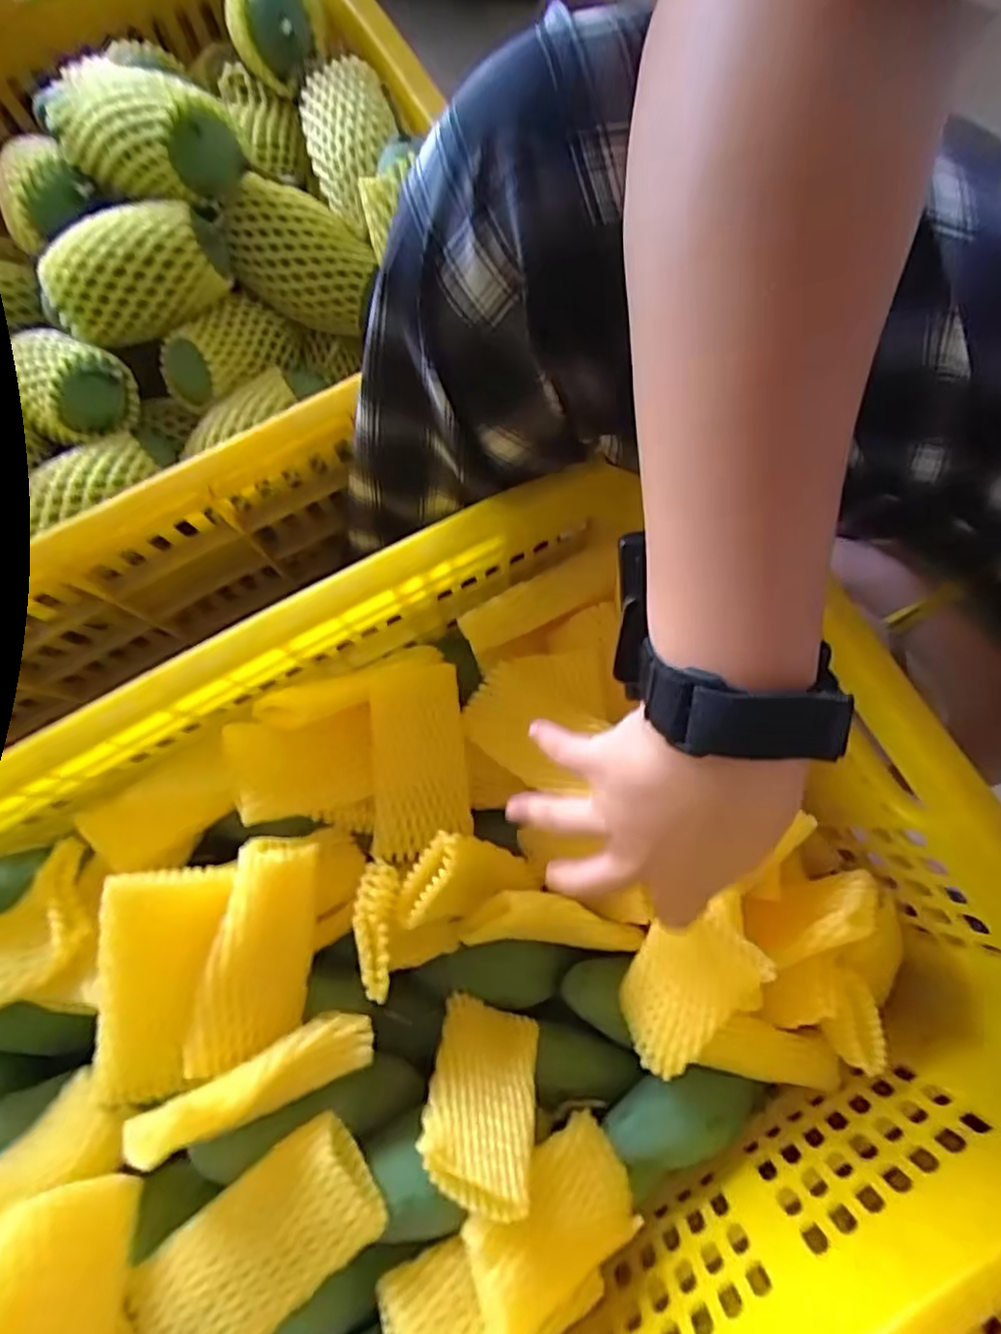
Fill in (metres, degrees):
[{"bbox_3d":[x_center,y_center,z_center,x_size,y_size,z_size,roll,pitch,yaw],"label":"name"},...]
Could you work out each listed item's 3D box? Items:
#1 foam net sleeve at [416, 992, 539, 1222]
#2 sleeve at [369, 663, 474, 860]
[{"bbox_3d":[-0.009,0.229,0.349,0.057,0.108,0.012,22,106,-1],"label":"foam net sleeve"},{"bbox_3d":[-0.048,0.054,0.380,0.057,0.012,0.109,0,87,-25],"label":"sleeve"}]

